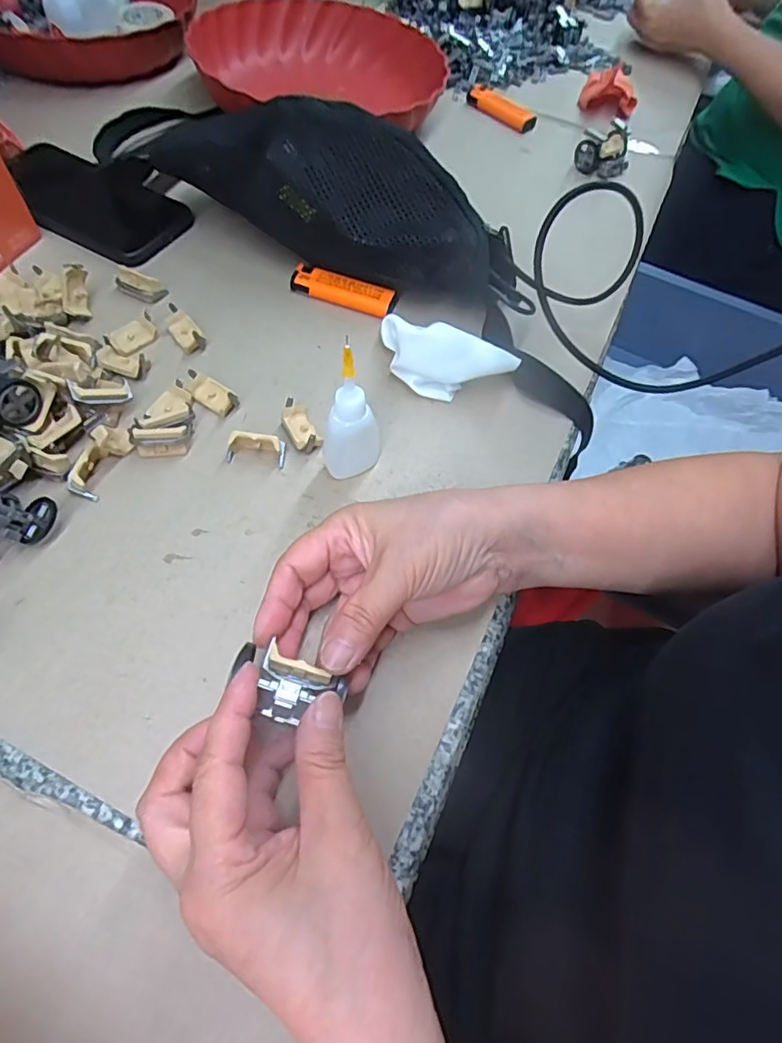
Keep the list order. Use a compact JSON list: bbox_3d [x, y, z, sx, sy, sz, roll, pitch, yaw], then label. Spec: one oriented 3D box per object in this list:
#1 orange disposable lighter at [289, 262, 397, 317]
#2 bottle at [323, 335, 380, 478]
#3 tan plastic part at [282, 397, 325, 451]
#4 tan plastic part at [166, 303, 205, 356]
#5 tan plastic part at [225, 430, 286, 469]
[{"bbox_3d":[-0.037,-0.181,0.438,0.084,0.014,0.023,20,61,7],"label":"orange disposable lighter"},{"bbox_3d":[-0.023,-0.056,0.321,0.027,0.085,0.023,-39,70,-23],"label":"bottle"},{"bbox_3d":[-0.058,-0.062,0.362,0.017,0.016,0.034,-22,64,-16],"label":"tan plastic part"},{"bbox_3d":[-0.148,-0.138,0.402,0.016,0.016,0.038,-29,66,-19],"label":"tan plastic part"},{"bbox_3d":[-0.085,-0.045,0.350,0.037,0.019,0.013,9,60,0],"label":"tan plastic part"}]

